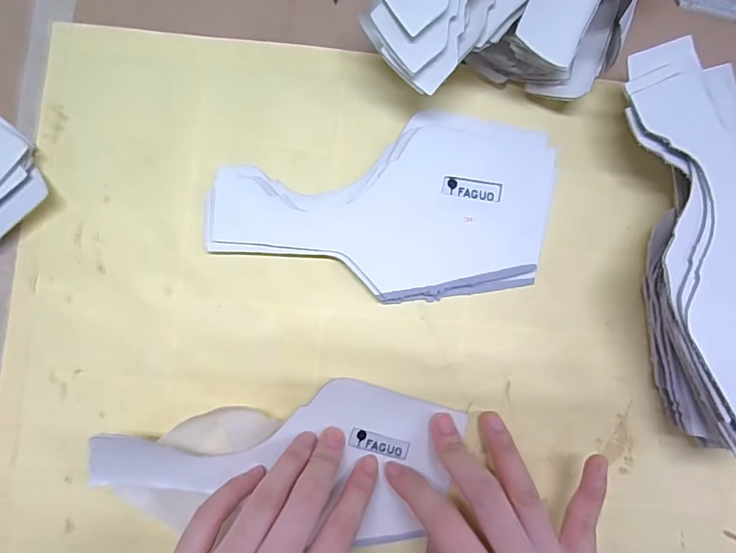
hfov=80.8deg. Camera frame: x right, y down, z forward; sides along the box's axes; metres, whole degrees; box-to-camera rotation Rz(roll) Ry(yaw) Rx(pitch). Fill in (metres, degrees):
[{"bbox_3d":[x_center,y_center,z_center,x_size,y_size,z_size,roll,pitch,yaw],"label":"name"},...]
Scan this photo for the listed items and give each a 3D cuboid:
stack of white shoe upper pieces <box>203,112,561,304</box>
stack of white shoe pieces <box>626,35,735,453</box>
[{"bbox_3d":[0.009,-0.038,0.253,0.199,0.012,0.101,-3,86,-3],"label":"stack of white shoe upper pieces"},{"bbox_3d":[0.194,-0.015,0.239,0.106,0.051,0.216,-1,86,-2],"label":"stack of white shoe pieces"}]

